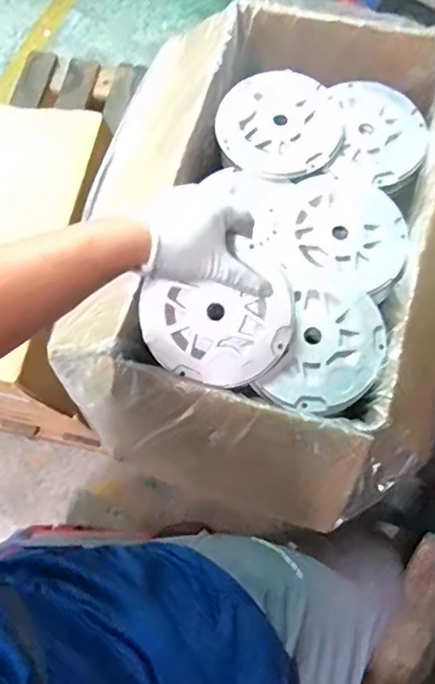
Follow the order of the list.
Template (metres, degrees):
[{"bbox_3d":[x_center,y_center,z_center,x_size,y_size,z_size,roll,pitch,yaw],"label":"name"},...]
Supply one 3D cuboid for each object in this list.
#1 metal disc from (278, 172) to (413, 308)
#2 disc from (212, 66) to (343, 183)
[{"bbox_3d":[0.128,-0.113,0.554,0.130,0.018,0.129,-1,72,2],"label":"metal disc"},{"bbox_3d":[0.071,-0.241,0.596,0.133,0.008,0.135,-1,72,2],"label":"disc"}]

